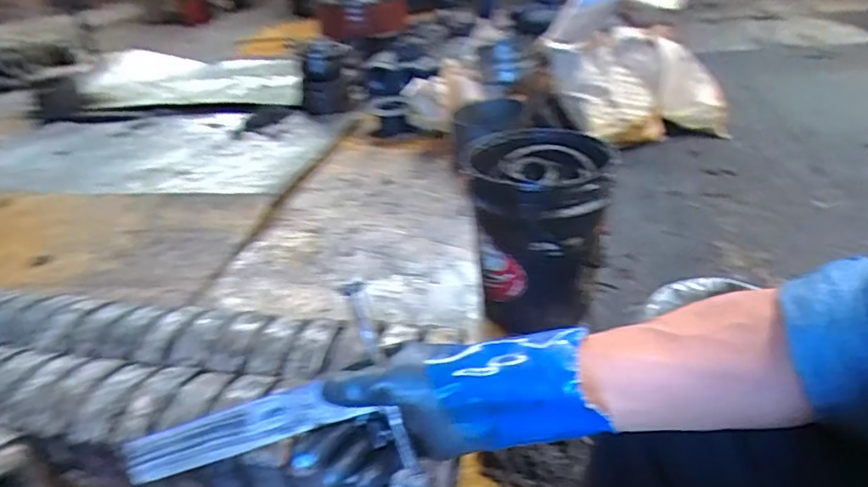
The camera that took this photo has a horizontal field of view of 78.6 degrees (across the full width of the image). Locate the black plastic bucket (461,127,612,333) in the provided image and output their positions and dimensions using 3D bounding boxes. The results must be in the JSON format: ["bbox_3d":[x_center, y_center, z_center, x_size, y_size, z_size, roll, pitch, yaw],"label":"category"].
[{"bbox_3d":[0.254,-0.039,1.317,0.334,0.384,0.390,1,32,11],"label":"black plastic bucket"}]

